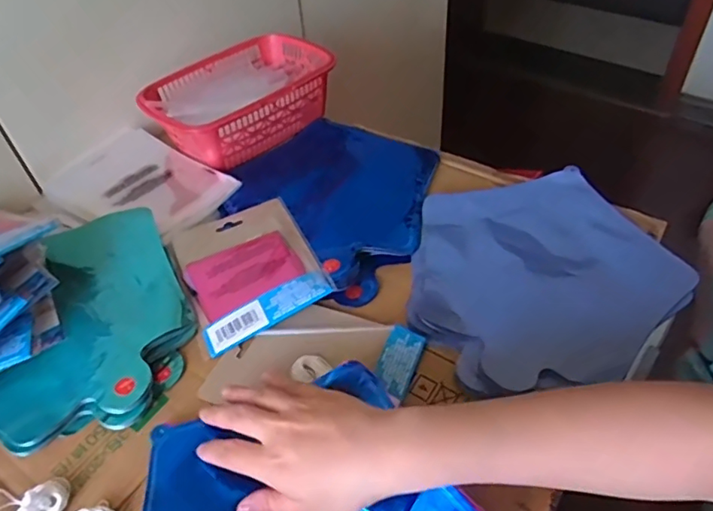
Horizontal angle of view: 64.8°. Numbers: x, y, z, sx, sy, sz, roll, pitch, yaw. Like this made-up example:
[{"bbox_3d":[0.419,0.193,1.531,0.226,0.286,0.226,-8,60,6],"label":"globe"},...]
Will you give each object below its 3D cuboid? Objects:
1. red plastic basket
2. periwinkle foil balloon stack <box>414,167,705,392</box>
[{"bbox_3d":[-0.135,-0.188,0.672,0.159,0.065,0.219,30,56,32],"label":"red plastic basket"},{"bbox_3d":[0.154,0.012,0.499,0.239,0.027,0.218,-27,48,-18],"label":"periwinkle foil balloon stack"}]

